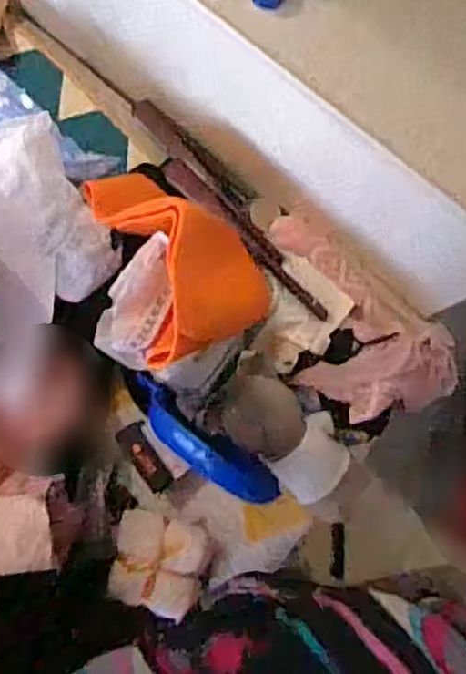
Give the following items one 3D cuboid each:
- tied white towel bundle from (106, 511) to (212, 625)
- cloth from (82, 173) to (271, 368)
[{"bbox_3d":[-0.104,0.325,1.014,0.134,0.066,0.137,7,85,2],"label":"tied white towel bundle"},{"bbox_3d":[-0.069,-0.117,0.929,0.181,0.156,0.266,-21,85,-1],"label":"cloth"}]

